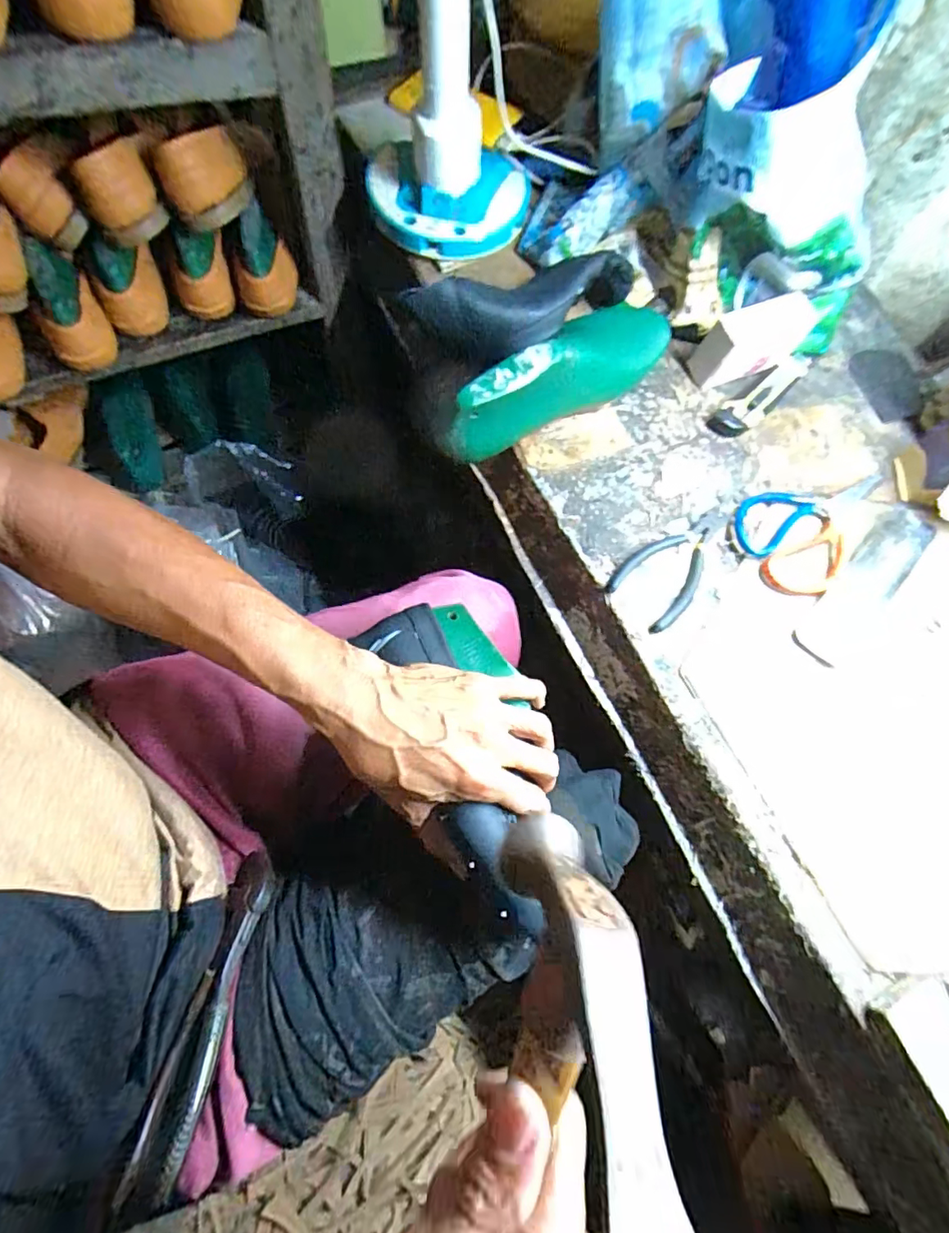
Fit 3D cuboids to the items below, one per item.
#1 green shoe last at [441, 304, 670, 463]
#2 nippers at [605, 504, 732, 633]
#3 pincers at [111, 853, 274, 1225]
[{"bbox_3d":[0.093,-0.231,0.515,0.074,0.102,0.262,43,73,11],"label":"green shoe last"},{"bbox_3d":[0.193,-0.056,0.493,0.156,0.010,0.065,-42,78,-16],"label":"nippers"},{"bbox_3d":[-0.181,0.265,0.367,0.032,0.027,0.197,8,48,0],"label":"pincers"}]

